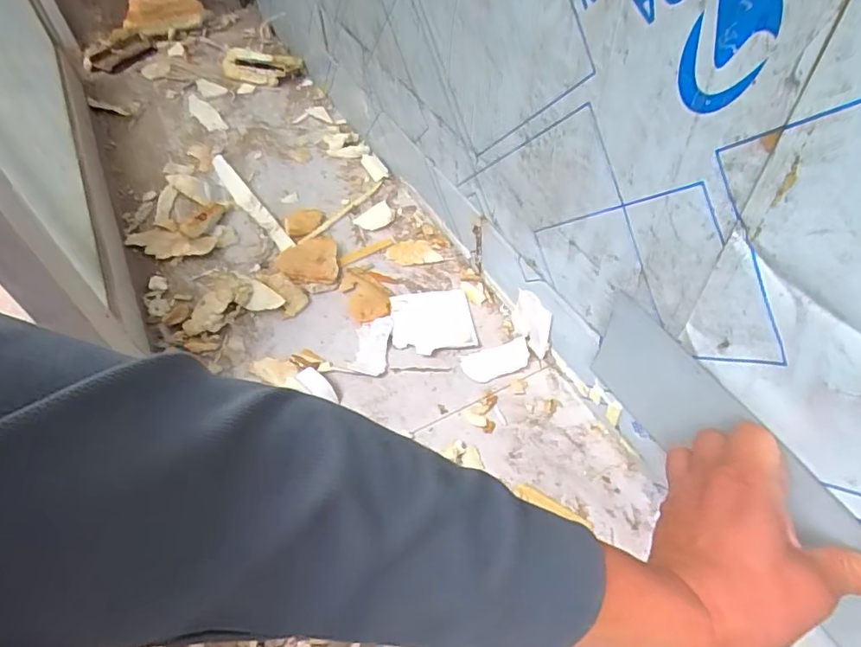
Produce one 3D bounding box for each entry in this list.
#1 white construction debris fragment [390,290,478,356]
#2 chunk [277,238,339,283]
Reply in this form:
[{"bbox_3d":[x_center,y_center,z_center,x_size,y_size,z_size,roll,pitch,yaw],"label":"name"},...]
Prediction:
[{"bbox_3d":[0.001,-0.004,0.644,0.092,0.013,0.091,-7,51,-5],"label":"white construction debris fragment"},{"bbox_3d":[-0.159,-0.086,0.710,0.080,0.015,0.076,-1,51,1],"label":"chunk"}]

